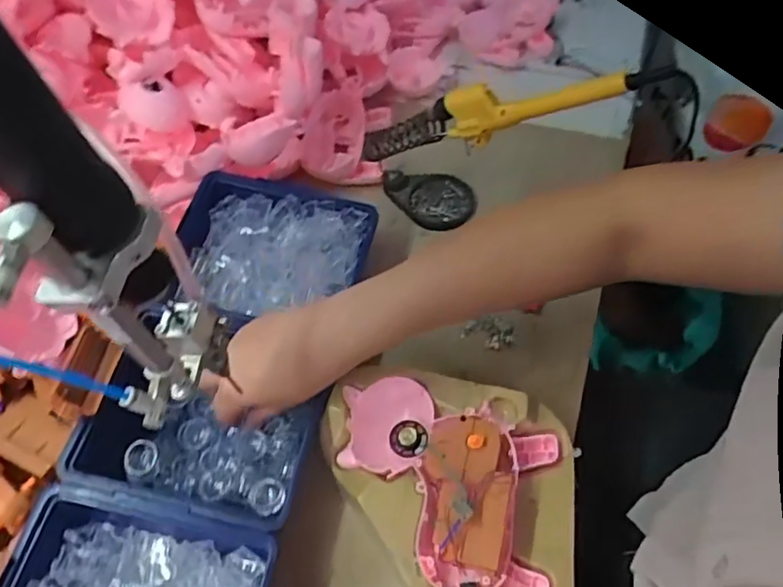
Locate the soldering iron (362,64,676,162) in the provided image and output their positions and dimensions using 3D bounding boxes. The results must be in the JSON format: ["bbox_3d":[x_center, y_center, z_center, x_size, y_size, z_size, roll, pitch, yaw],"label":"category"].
[{"bbox_3d":[0.078,-0.149,0.490,0.269,0.047,0.026,-3,52,37],"label":"soldering iron"}]

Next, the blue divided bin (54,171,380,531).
[{"bbox_3d":[-0.124,0.032,0.491,0.164,0.067,0.288,10,59,10],"label":"blue divided bin"}]

